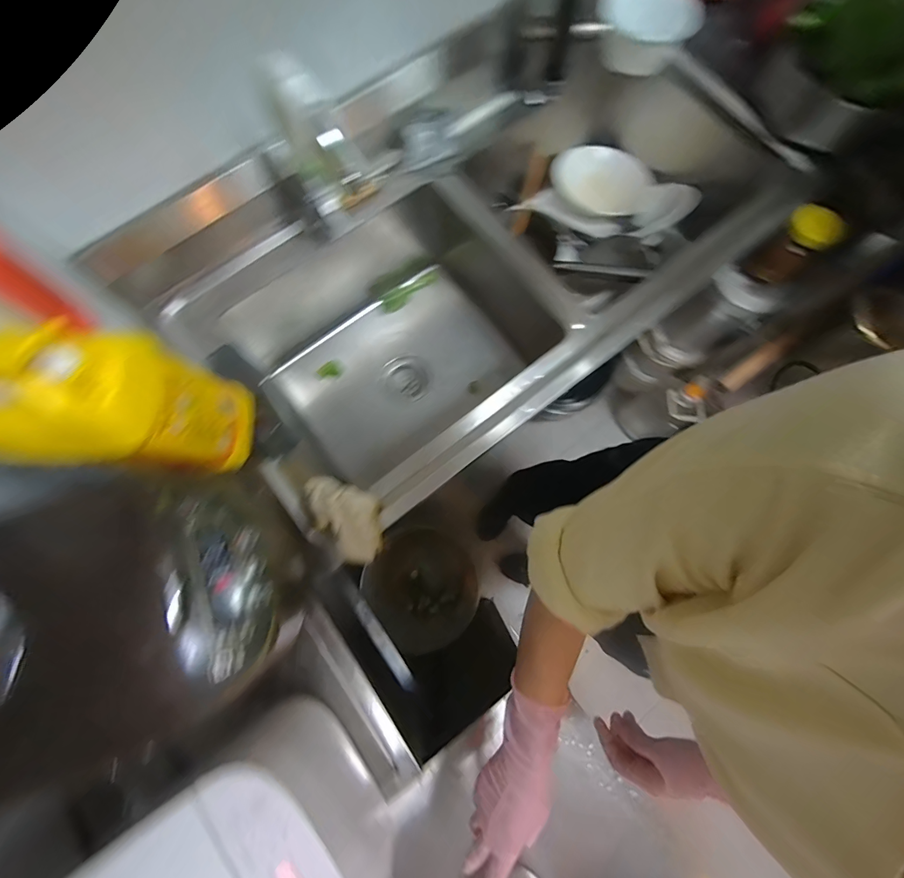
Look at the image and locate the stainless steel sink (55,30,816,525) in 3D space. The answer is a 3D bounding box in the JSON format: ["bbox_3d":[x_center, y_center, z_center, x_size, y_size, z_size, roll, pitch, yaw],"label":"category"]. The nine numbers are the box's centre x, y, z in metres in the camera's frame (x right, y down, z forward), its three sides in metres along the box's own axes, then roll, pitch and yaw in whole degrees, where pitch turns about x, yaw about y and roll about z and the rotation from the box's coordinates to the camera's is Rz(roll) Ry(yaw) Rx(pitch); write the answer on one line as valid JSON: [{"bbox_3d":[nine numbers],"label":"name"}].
[{"bbox_3d":[0.064,-0.352,0.824,1.130,0.259,0.615,-40,82,-7],"label":"stainless steel sink"}]

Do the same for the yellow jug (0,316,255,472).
[{"bbox_3d":[-0.404,-0.036,0.458,0.193,0.271,0.131,-3,79,-1],"label":"yellow jug"}]

